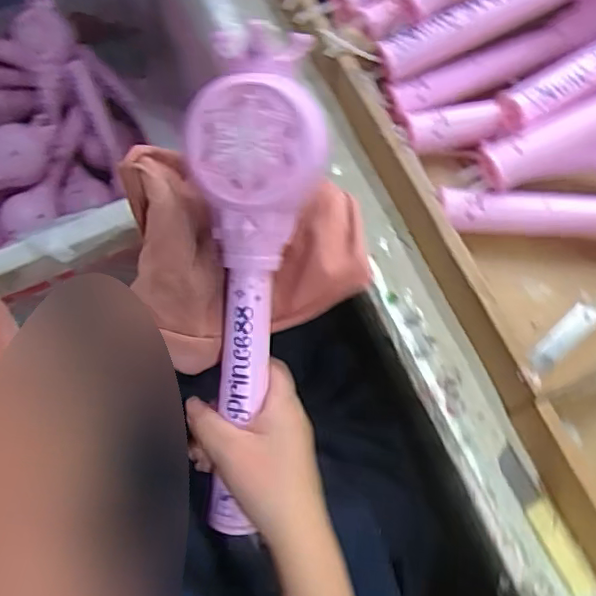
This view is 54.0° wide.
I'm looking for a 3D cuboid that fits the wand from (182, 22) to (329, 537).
[{"bbox_3d":[-0.031,-0.001,0.358,0.074,0.030,0.301,5,103,3],"label":"wand"}]

